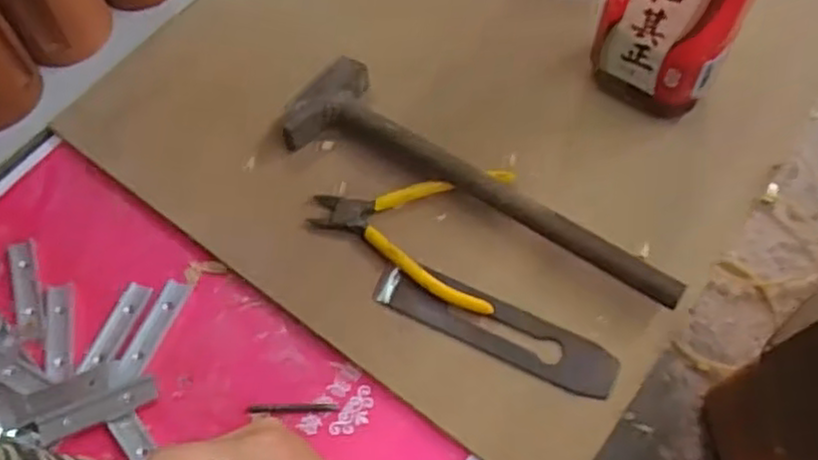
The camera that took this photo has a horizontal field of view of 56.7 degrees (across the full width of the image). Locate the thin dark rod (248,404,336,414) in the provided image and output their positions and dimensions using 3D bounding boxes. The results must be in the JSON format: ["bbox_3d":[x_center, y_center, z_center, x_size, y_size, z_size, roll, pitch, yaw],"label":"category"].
[{"bbox_3d":[-0.077,0.118,0.502,0.058,0.004,0.005,-1,63,0],"label":"thin dark rod"}]

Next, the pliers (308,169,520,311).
[{"bbox_3d":[-0.002,-0.005,0.547,0.140,0.020,0.108,11,63,5],"label":"pliers"}]

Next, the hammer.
[{"bbox_3d":[0.055,-0.043,0.560,0.312,0.031,0.079,25,65,12],"label":"hammer"}]

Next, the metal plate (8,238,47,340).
[{"bbox_3d":[-0.277,0.042,0.550,0.020,0.004,0.080,-17,64,-9],"label":"metal plate"}]

